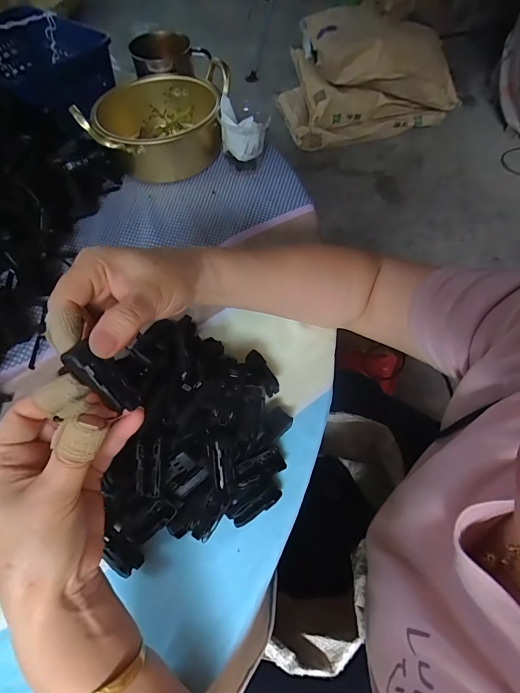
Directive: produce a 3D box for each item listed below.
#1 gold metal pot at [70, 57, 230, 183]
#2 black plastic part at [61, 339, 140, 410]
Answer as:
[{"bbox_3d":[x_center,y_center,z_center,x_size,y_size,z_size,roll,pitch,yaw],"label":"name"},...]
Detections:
[{"bbox_3d":[-0.133,-0.312,0.525,0.167,0.086,0.166,0,60,1],"label":"gold metal pot"},{"bbox_3d":[-0.088,0.018,0.215,0.045,0.011,0.018,47,63,-22],"label":"black plastic part"}]

